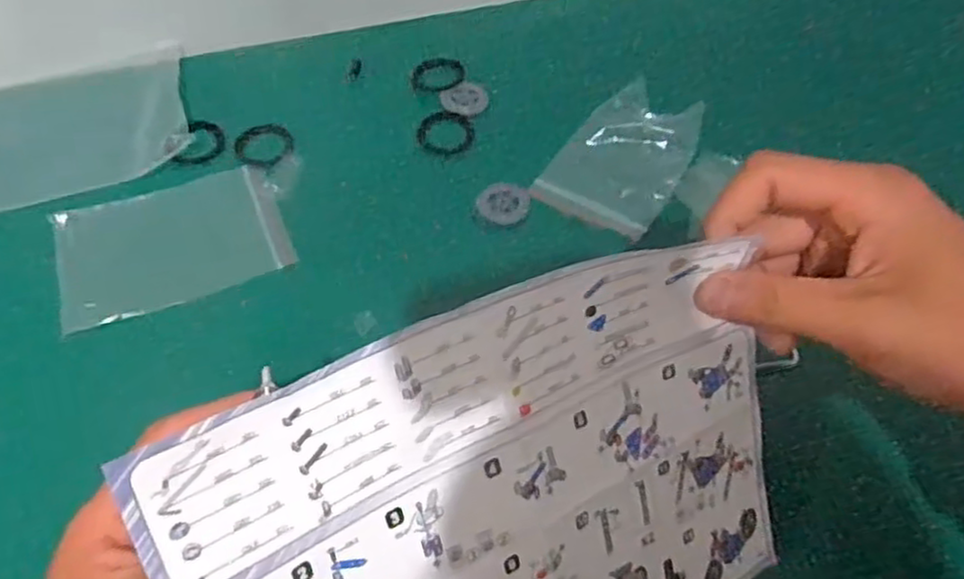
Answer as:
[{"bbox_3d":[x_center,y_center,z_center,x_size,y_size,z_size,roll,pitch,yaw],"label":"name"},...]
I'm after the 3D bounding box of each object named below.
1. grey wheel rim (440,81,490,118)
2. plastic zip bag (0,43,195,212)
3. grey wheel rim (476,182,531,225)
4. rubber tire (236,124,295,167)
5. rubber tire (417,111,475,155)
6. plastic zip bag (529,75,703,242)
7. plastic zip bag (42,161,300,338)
[{"bbox_3d":[-0.013,-0.135,0.493,0.032,0.004,0.031,0,57,-1],"label":"grey wheel rim"},{"bbox_3d":[-0.276,-0.103,0.459,0.162,0.013,0.106,-16,58,-11],"label":"plastic zip bag"},{"bbox_3d":[0.014,-0.055,0.442,0.032,0.004,0.031,0,57,-1],"label":"grey wheel rim"},{"bbox_3d":[-0.143,-0.096,0.469,0.037,0.005,0.037,0,57,-1],"label":"rubber tire"},{"bbox_3d":[-0.024,-0.106,0.477,0.038,0.004,0.041,0,57,-1],"label":"rubber tire"},{"bbox_3d":[0.091,-0.086,0.454,0.076,0.022,0.105,29,61,17],"label":"plastic zip bag"},{"bbox_3d":[-0.182,-0.028,0.420,0.125,0.005,0.085,-19,61,-15],"label":"plastic zip bag"}]

